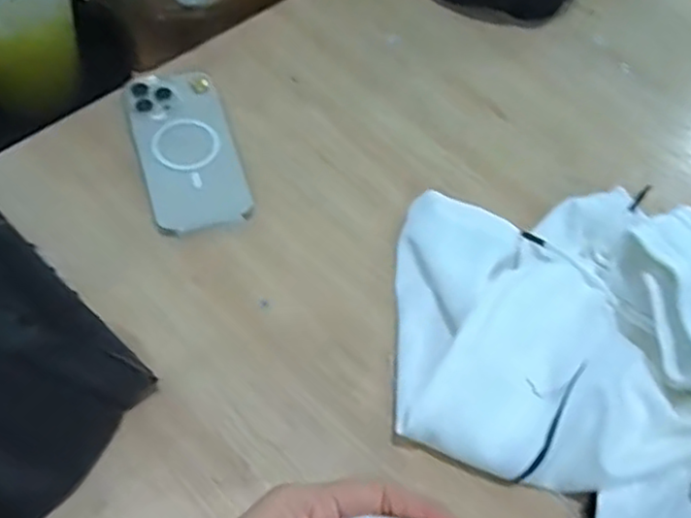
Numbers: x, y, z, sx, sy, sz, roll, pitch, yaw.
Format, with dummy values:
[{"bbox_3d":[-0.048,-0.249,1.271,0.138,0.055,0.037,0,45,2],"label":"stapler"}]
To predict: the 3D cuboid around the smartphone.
[{"bbox_3d":[-0.133,-0.092,0.569,0.079,0.018,0.157,-16,62,-14],"label":"smartphone"}]

